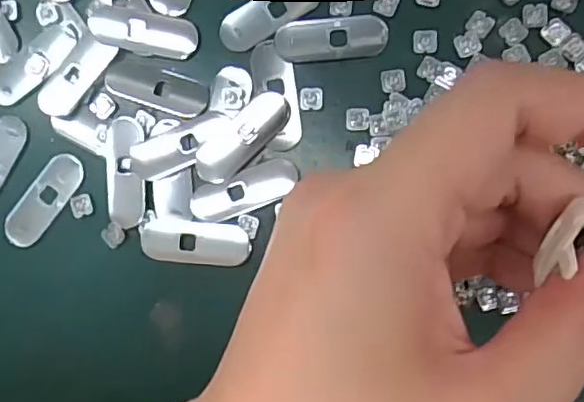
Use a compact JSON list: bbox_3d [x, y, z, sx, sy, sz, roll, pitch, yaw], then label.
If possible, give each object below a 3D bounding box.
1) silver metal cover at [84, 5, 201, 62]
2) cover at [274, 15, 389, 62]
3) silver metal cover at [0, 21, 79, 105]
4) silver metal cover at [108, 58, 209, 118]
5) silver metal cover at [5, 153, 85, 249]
[{"bbox_3d":[-0.069,-0.079,0.285,0.049,0.010,0.019,11,87,8],"label":"silver metal cover"},{"bbox_3d":[0.017,-0.073,0.275,0.050,0.004,0.019,-4,85,7],"label":"cover"},{"bbox_3d":[-0.124,-0.067,0.293,0.052,0.004,0.017,-38,82,4],"label":"silver metal cover"},{"bbox_3d":[-0.063,-0.053,0.285,0.048,0.005,0.018,18,89,9],"label":"silver metal cover"},{"bbox_3d":[-0.120,0.000,0.291,0.020,0.004,0.050,39,92,9],"label":"silver metal cover"}]

